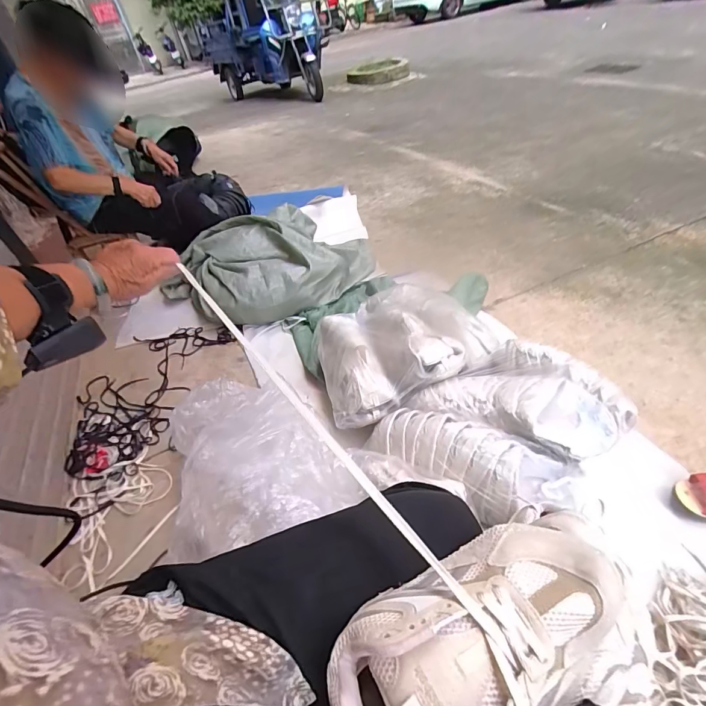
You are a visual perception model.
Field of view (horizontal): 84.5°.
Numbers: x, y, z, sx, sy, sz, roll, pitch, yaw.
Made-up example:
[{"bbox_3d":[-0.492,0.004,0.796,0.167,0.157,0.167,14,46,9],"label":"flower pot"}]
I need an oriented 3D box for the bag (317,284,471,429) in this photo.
[{"bbox_3d":[0.112,-0.031,1.005,0.400,0.134,0.352,-19,42,-6],"label":"bag"}]

